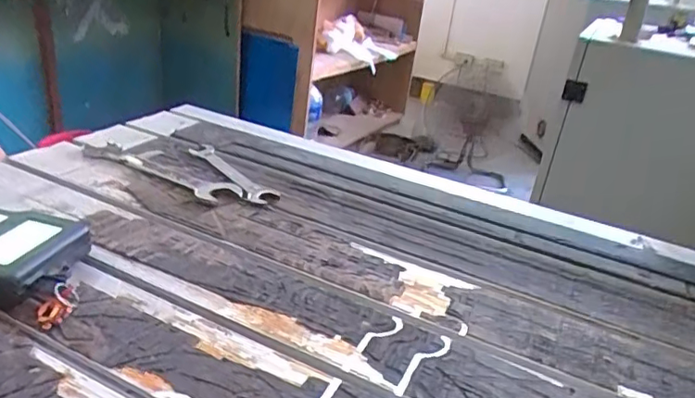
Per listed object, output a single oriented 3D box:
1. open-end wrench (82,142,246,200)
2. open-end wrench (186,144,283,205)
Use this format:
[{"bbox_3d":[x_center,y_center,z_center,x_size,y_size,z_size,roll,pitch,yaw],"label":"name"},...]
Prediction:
[{"bbox_3d":[-0.251,-0.043,0.735,0.250,0.013,0.056,19,28,24],"label":"open-end wrench"},{"bbox_3d":[-0.160,-0.037,0.750,0.035,0.008,0.193,-16,34,-40],"label":"open-end wrench"}]

